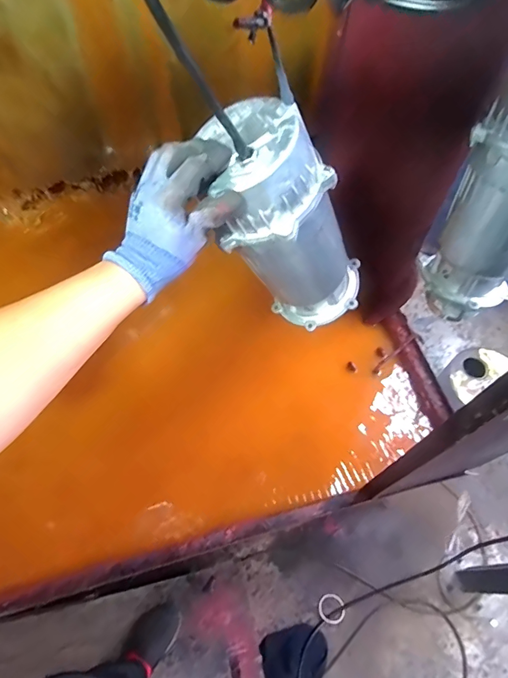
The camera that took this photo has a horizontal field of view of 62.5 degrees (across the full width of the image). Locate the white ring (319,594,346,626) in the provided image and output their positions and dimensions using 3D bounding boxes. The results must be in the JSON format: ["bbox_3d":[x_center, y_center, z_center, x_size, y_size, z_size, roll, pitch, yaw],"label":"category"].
[{"bbox_3d":[0.255,0.886,1.374,0.087,0.005,0.087,-5,53,7],"label":"white ring"}]

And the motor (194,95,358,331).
[{"bbox_3d":[0.049,-0.134,0.554,0.131,0.331,0.129,-6,60,18],"label":"motor"}]

